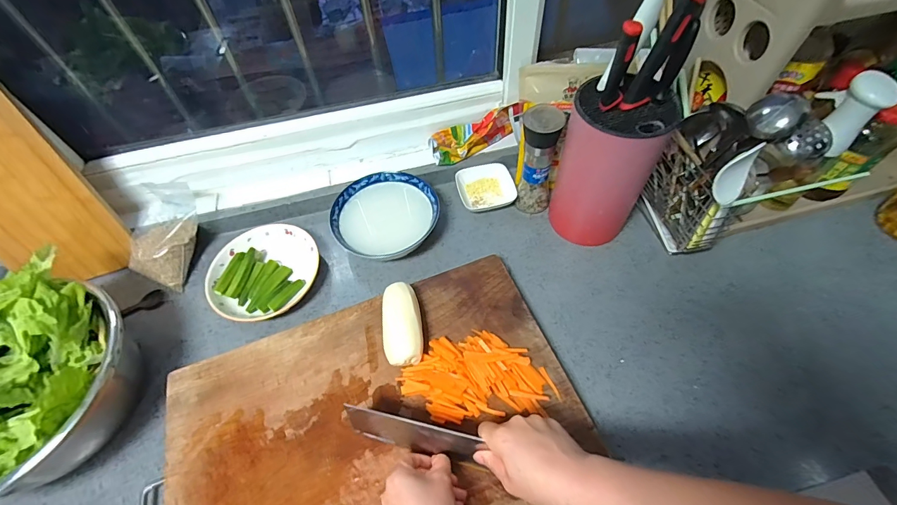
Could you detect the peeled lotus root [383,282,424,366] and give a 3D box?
[{"bbox_3d":[-0.063,0.100,0.533,0.052,0.038,0.115,-8,57,-1],"label":"peeled lotus root"}]

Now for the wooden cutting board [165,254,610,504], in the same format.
[{"bbox_3d":[-0.091,0.225,0.492,0.488,0.035,0.340,-20,58,-9],"label":"wooden cutting board"}]

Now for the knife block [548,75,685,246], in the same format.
[{"bbox_3d":[0.225,-0.113,0.574,0.124,0.227,0.095,19,60,16],"label":"knife block"}]

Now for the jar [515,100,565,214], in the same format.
[{"bbox_3d":[0.144,-0.142,0.629,0.056,0.181,0.059,-2,57,3],"label":"jar"}]

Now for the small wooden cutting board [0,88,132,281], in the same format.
[{"bbox_3d":[-0.618,-0.073,0.557,0.169,0.280,0.015,-20,37,-9],"label":"small wooden cutting board"}]

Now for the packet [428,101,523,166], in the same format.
[{"bbox_3d":[0.052,-0.208,0.697,0.167,0.077,0.058,-21,56,11],"label":"packet"}]

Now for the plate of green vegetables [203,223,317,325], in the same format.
[{"bbox_3d":[-0.298,0.028,0.627,0.167,0.042,0.162,-2,57,3],"label":"plate of green vegetables"}]

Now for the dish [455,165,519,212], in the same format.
[{"bbox_3d":[0.068,-0.120,0.711,0.101,0.028,0.093,-13,57,-5],"label":"dish"}]

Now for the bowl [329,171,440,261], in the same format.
[{"bbox_3d":[-0.106,-0.063,0.667,0.172,0.056,0.144,-15,57,-5],"label":"bowl"}]

